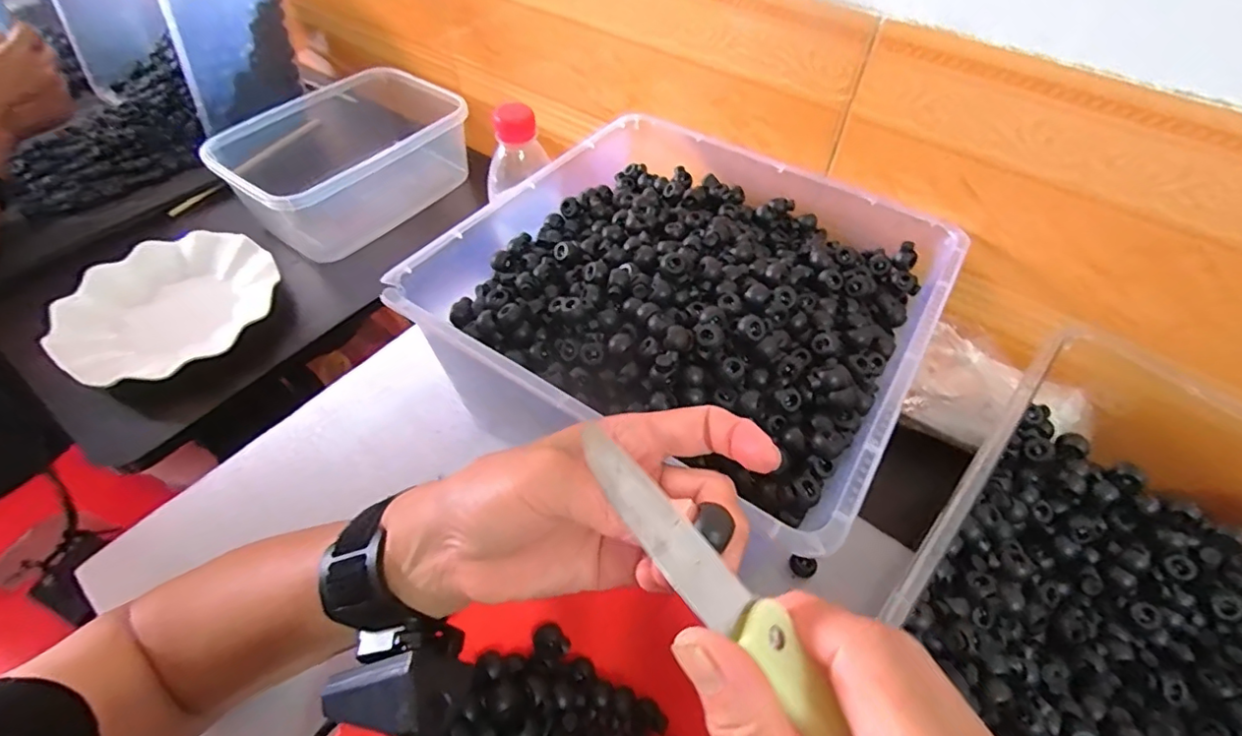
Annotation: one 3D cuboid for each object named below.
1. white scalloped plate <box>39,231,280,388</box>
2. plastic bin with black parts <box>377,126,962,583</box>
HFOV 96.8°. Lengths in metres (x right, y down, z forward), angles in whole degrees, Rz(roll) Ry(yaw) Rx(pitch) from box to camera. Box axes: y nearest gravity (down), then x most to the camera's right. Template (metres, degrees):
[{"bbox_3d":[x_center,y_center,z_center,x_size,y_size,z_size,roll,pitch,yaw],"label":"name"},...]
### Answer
[{"bbox_3d":[-0.423,-0.056,0.523,0.178,0.034,0.178,0,53,0],"label":"white scalloped plate"},{"bbox_3d":[0.047,-0.055,0.412,0.340,0.110,0.321,35,60,23],"label":"plastic bin with black parts"}]

